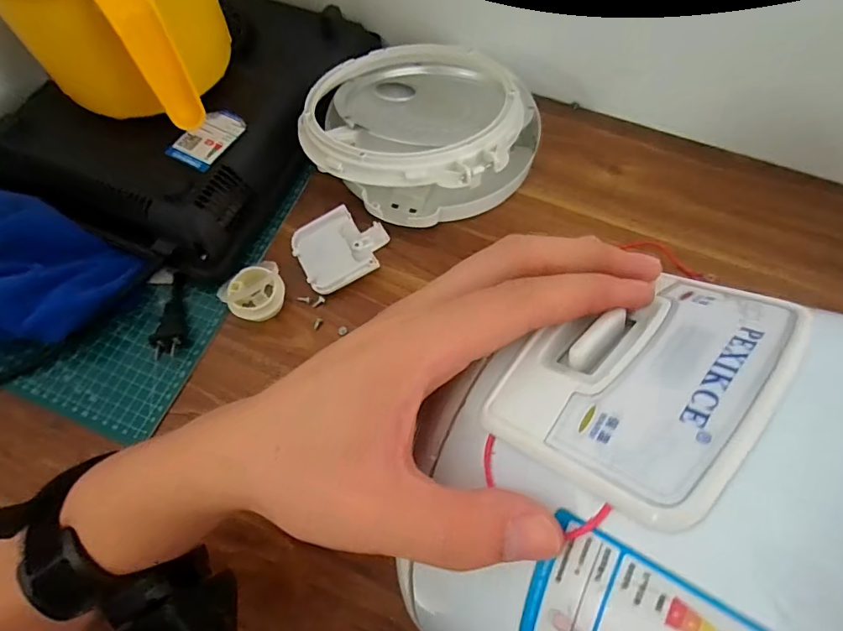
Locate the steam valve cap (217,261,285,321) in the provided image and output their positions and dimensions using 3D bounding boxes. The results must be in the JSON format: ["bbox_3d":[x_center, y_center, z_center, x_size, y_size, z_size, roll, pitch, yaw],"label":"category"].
[{"bbox_3d":[-0.138,-0.021,0.409,0.046,0.015,0.051,34,70,16],"label":"steam valve cap"}]

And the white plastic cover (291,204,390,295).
[{"bbox_3d":[-0.071,-0.061,0.437,0.079,0.016,0.070,-26,67,-11],"label":"white plastic cover"}]

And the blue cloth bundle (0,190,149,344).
[{"bbox_3d":[-0.350,-0.031,0.401,0.207,0.068,0.124,10,65,6],"label":"blue cloth bundle"}]

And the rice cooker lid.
[{"bbox_3d":[0.000,-0.175,0.448,0.197,0.075,0.192,-1,64,1],"label":"rice cooker lid"}]

